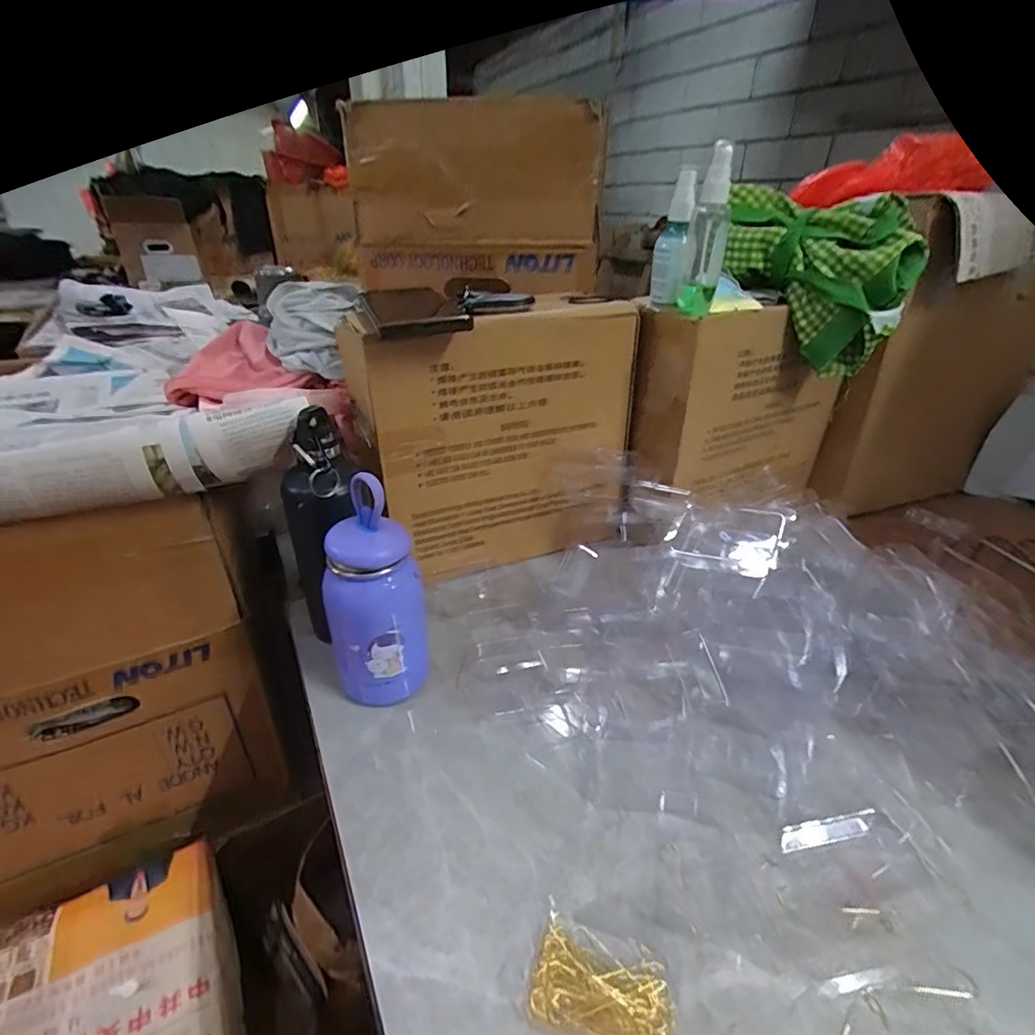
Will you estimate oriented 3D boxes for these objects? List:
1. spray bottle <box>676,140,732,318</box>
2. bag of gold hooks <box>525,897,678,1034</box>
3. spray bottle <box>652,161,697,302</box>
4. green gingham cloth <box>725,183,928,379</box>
[{"bbox_3d":[0.176,-0.262,0.496,0.034,0.134,0.042,11,32,17],"label":"spray bottle"},{"bbox_3d":[0.046,0.247,0.286,0.073,0.015,0.052,10,32,15],"label":"bag of gold hooks"},{"bbox_3d":[0.153,-0.276,0.532,0.030,0.118,0.034,7,31,9],"label":"spray bottle"},{"bbox_3d":[0.304,-0.245,0.560,0.184,0.151,0.081,21,36,30],"label":"green gingham cloth"}]

